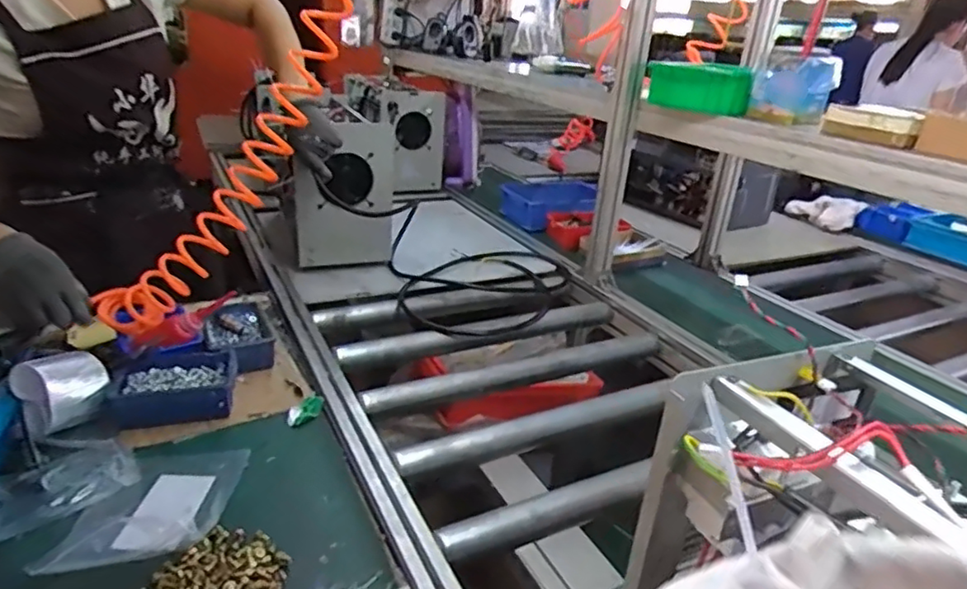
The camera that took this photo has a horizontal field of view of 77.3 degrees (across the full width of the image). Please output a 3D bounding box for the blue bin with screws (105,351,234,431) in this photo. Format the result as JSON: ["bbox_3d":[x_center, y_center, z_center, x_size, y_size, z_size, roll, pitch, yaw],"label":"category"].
[{"bbox_3d":[-0.399,0.121,0.789,0.141,0.049,0.095,-1,25,-11],"label":"blue bin with screws"}]

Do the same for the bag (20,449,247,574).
[{"bbox_3d":[-0.346,0.219,0.640,0.141,0.026,0.174,1,18,-4],"label":"bag"}]

